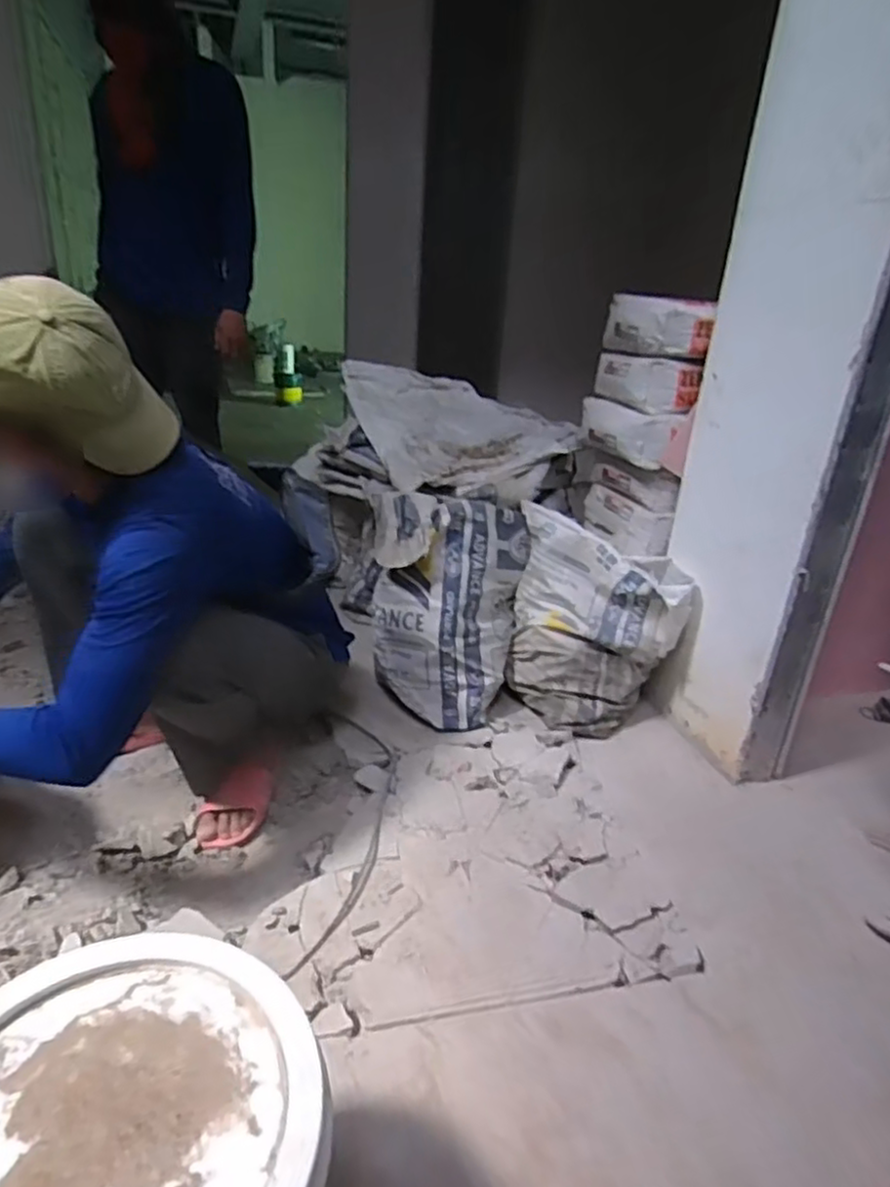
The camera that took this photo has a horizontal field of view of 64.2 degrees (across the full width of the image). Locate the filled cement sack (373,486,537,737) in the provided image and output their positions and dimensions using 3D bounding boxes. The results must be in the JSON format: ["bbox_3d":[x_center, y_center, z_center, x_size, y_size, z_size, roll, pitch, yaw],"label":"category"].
[{"bbox_3d":[-0.003,0.024,1.592,0.327,0.474,0.250,8,11,12],"label":"filled cement sack"}]

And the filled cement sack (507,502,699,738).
[{"bbox_3d":[0.326,0.081,1.546,0.362,0.422,0.214,10,25,11],"label":"filled cement sack"}]

